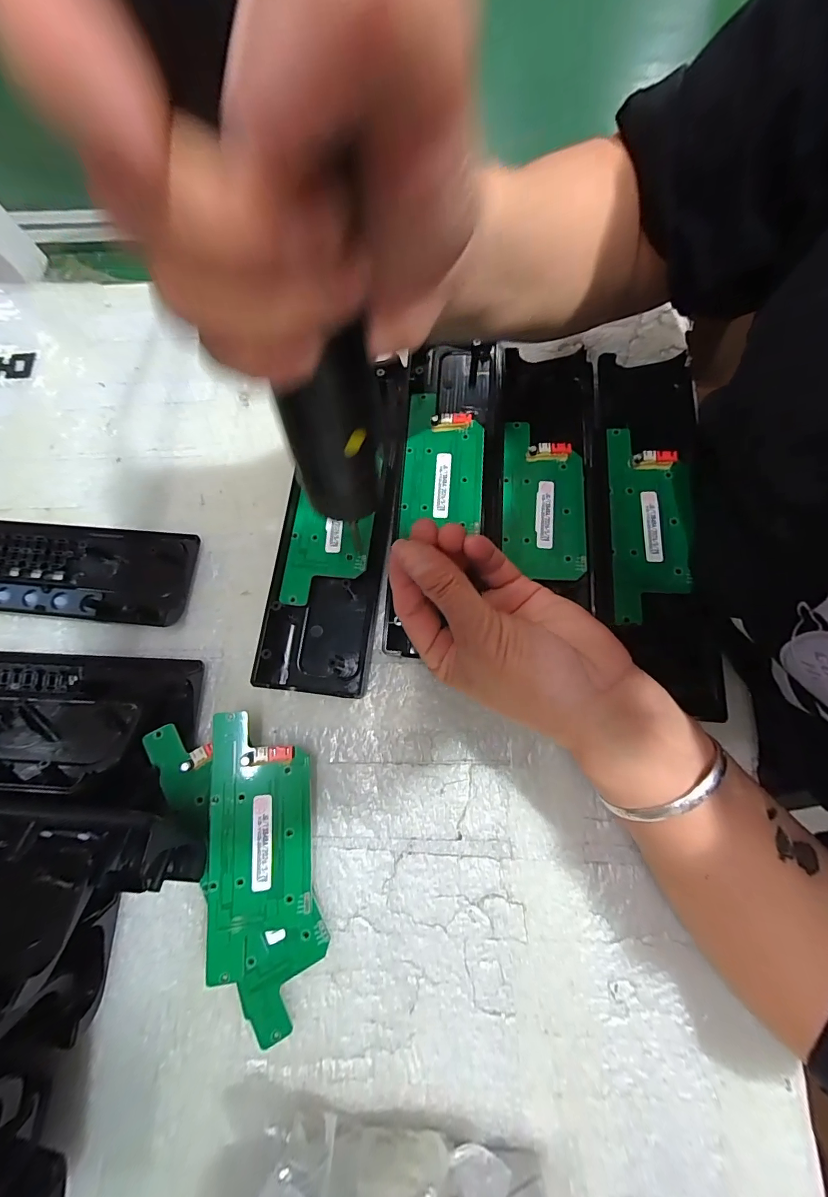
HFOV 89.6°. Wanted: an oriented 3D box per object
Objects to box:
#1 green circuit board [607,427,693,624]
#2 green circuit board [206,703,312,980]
[{"bbox_3d":[0.155,-0.051,0.270,0.049,0.009,0.132,4,76,4],"label":"green circuit board"},{"bbox_3d":[-0.088,0.134,0.235,0.056,0.012,0.132,-1,80,-9],"label":"green circuit board"}]

